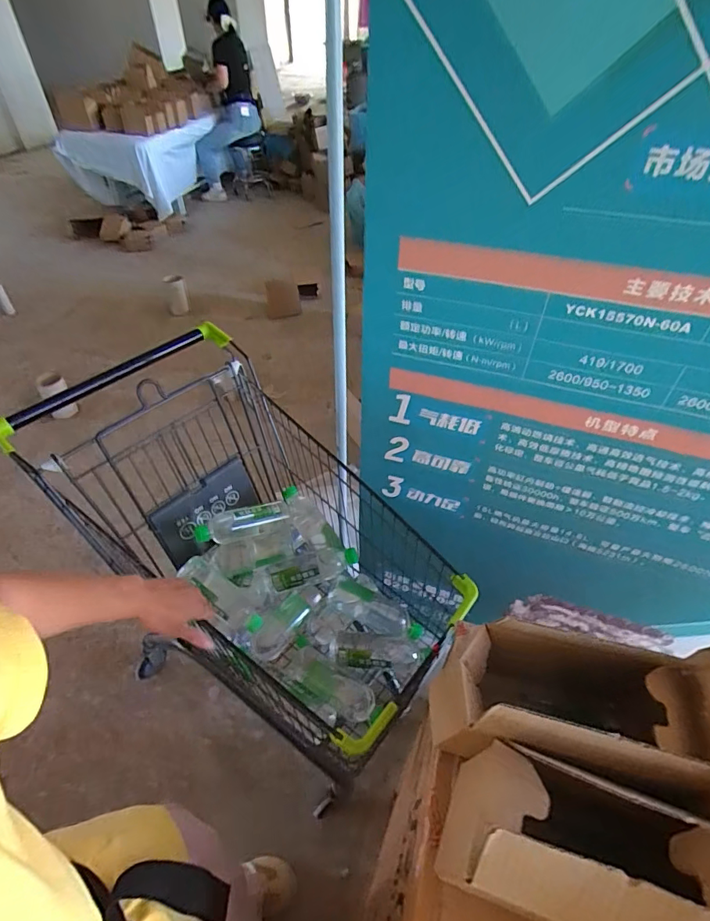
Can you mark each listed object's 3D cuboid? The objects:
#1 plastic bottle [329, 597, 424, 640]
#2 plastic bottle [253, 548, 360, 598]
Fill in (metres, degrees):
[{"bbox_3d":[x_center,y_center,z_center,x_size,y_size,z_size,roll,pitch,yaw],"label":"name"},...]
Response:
[{"bbox_3d":[0.038,0.301,0.861,0.180,0.061,0.059,11,47,11],"label":"plastic bottle"},{"bbox_3d":[-0.096,0.217,0.881,0.215,0.052,0.054,-19,45,11],"label":"plastic bottle"}]

